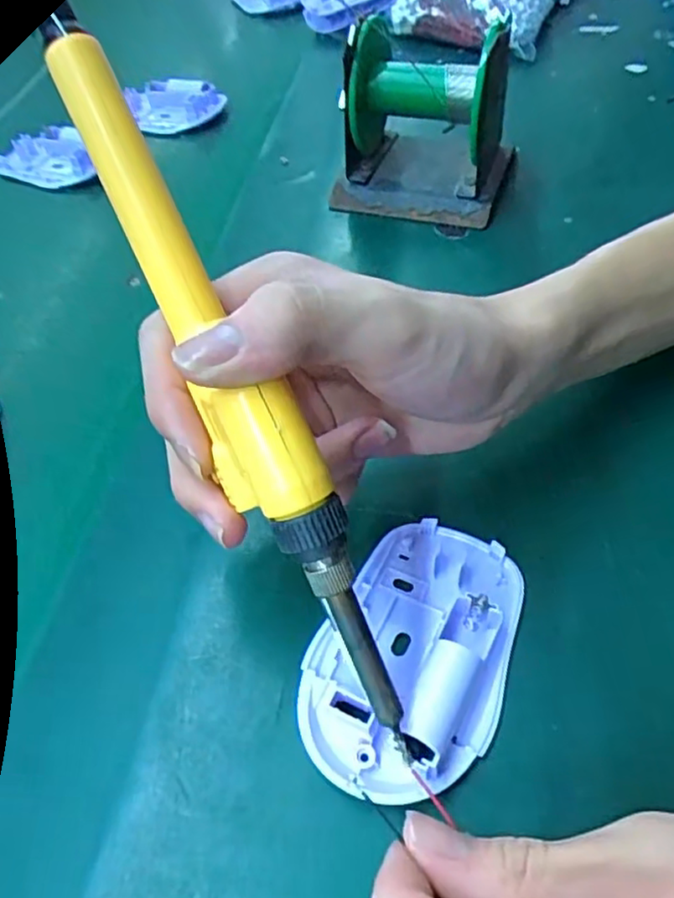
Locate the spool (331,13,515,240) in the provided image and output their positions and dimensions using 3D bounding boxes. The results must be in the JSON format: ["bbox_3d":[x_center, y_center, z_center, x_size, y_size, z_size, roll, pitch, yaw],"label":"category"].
[{"bbox_3d":[0.050,-0.187,0.376,0.101,0.089,0.088,6,51,12],"label":"spool"}]

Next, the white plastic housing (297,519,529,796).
[{"bbox_3d":[0.025,0.063,0.218,0.060,0.018,0.095,15,54,16],"label":"white plastic housing"}]

